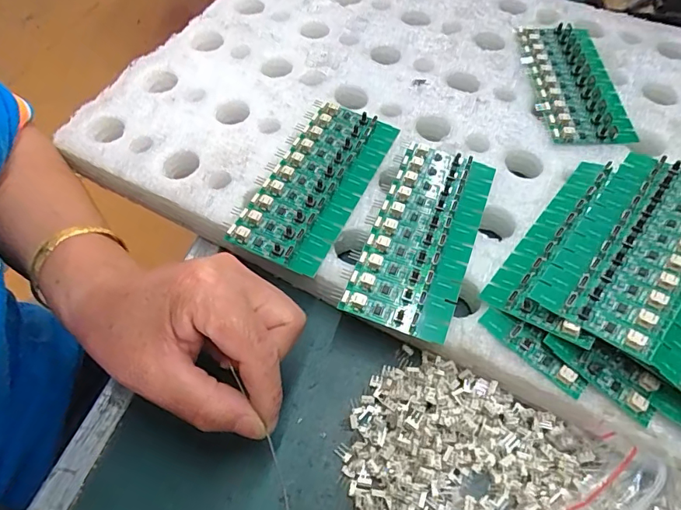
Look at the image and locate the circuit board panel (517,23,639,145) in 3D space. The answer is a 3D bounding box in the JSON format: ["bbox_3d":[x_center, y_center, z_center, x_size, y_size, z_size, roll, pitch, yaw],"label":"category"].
[{"bbox_3d":[0.183,-0.139,0.373,0.064,0.009,0.136,0,57,0],"label":"circuit board panel"}]

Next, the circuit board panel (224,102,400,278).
[{"bbox_3d":[-0.015,-0.052,0.318,0.062,0.006,0.138,22,60,14],"label":"circuit board panel"}]

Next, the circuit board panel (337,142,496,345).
[{"bbox_3d":[0.053,-0.016,0.296,0.061,0.005,0.138,19,59,12],"label":"circuit board panel"}]

